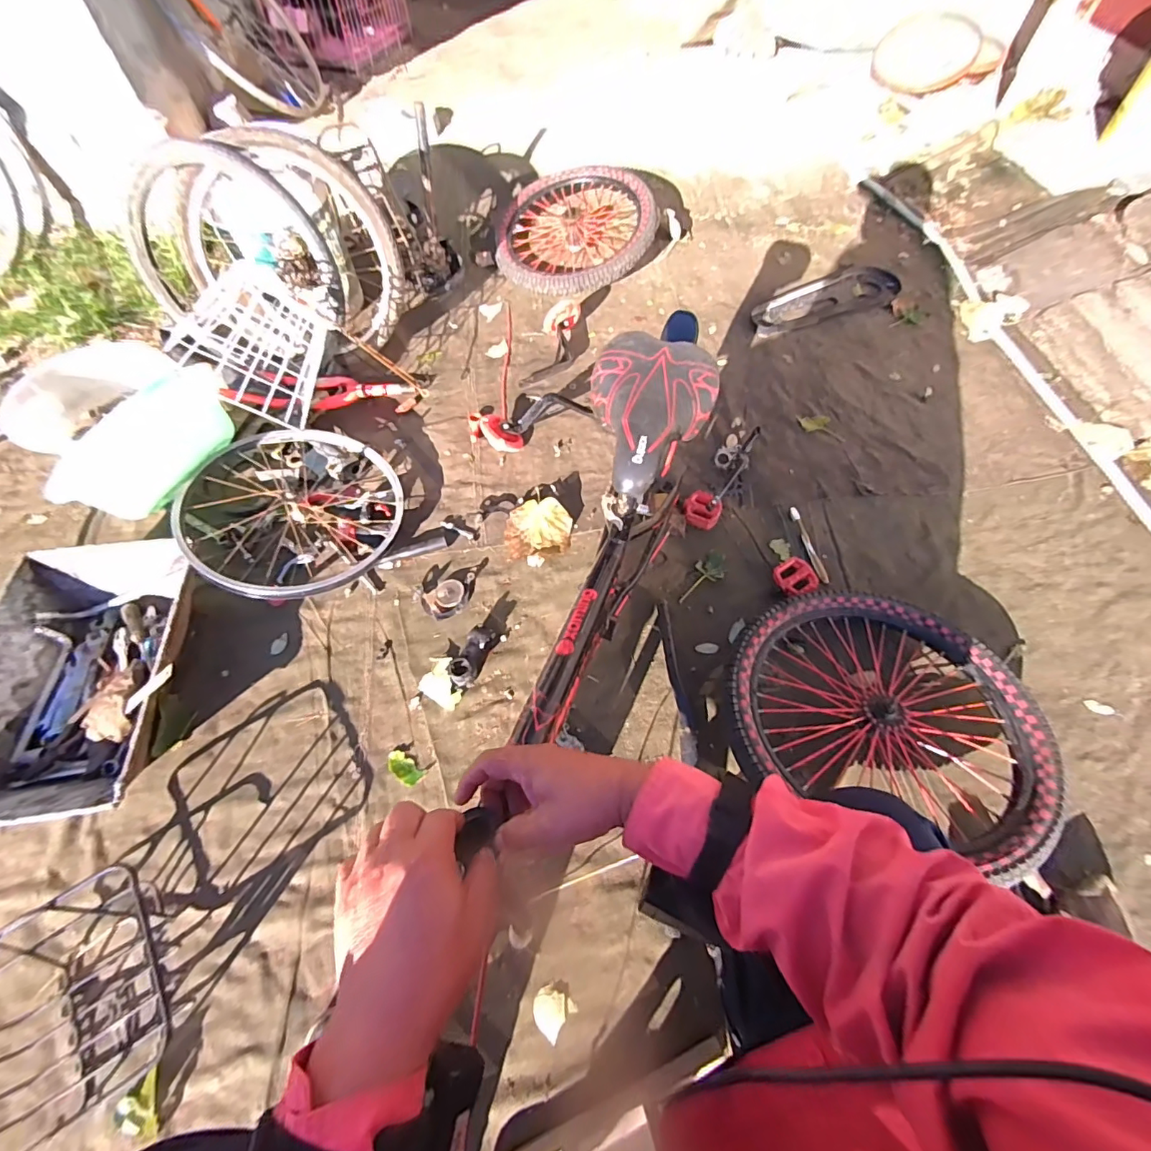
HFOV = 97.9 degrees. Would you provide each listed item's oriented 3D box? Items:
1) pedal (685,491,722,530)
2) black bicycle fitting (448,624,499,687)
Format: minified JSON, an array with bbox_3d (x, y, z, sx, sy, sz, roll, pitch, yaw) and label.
[{"bbox_3d":[0.277,-0.146,1.091,0.084,0.034,0.084,36,66,18],"label":"pedal"},{"bbox_3d":[-0.191,0.148,0.939,0.052,0.039,0.119,25,63,13],"label":"black bicycle fitting"}]

